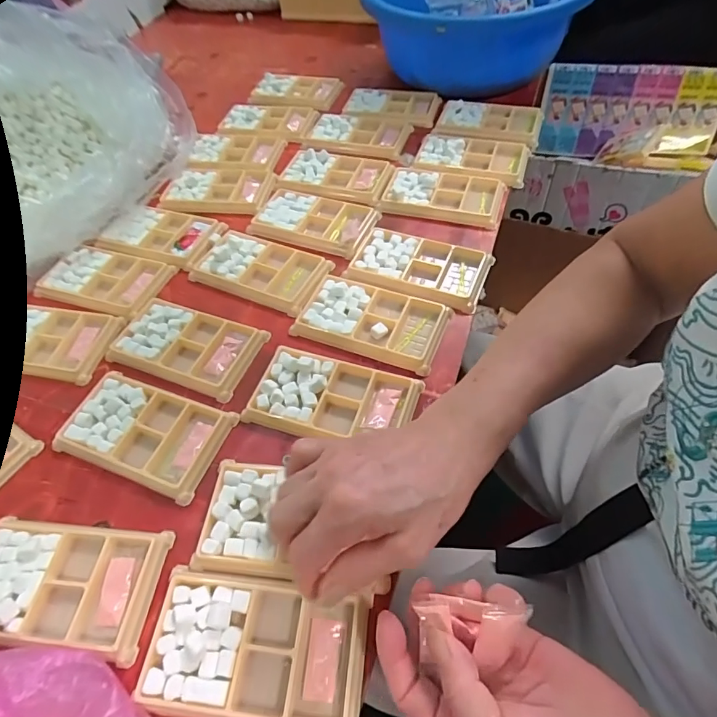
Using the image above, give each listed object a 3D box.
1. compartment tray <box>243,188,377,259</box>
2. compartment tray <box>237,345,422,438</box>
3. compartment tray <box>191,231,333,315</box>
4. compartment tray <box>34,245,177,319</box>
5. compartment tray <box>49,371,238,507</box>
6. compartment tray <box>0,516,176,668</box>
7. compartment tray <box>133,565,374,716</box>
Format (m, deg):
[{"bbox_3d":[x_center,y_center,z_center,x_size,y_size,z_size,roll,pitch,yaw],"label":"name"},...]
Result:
[{"bbox_3d":[-0.051,-0.160,0.514,0.135,0.020,0.078,16,58,16],"label":"compartment tray"},{"bbox_3d":[-0.021,0.033,0.373,0.133,0.015,0.073,12,57,14],"label":"compartment tray"},{"bbox_3d":[-0.102,-0.096,0.472,0.137,0.020,0.079,20,59,18],"label":"compartment tray"},{"bbox_3d":[-0.273,-0.085,0.483,0.131,0.015,0.075,13,57,14],"label":"compartment tray"},{"bbox_3d":[-0.181,0.058,0.372,0.138,0.011,0.077,16,58,16],"label":"compartment tray"},{"bbox_3d":[-0.207,0.153,0.307,0.134,0.016,0.077,3,55,7],"label":"compartment tray"},{"bbox_3d":[-0.063,0.178,0.275,0.134,0.015,0.076,4,56,8],"label":"compartment tray"}]

